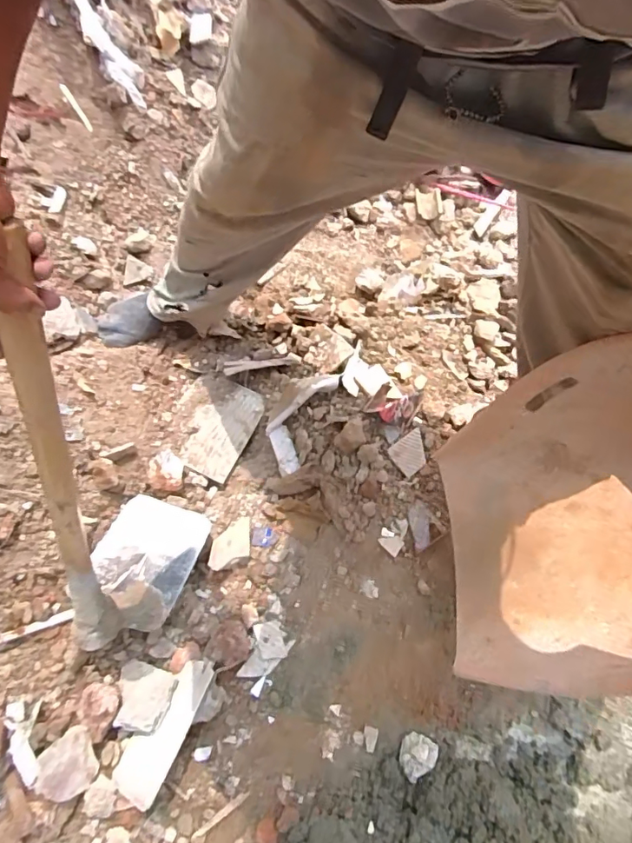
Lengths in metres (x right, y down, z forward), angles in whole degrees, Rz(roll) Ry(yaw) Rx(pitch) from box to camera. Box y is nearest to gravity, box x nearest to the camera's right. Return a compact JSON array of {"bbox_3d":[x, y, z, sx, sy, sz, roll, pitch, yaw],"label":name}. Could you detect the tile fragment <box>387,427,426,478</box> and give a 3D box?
[{"bbox_3d":[0.181,0.059,0.959,0.080,0.004,0.067,-38,96,-23],"label":"tile fragment"}]

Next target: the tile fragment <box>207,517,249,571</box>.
[{"bbox_3d":[-0.157,0.219,0.919,0.070,0.008,0.091,0,57,-7],"label":"tile fragment"}]

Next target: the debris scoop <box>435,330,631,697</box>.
[{"bbox_3d":[0.340,0.093,0.652,0.417,0.170,0.457,-31,34,31],"label":"debris scoop"}]

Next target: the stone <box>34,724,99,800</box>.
[{"bbox_3d":[-0.345,0.480,0.700,0.019,0.078,0.076,-21,92,24],"label":"stone"}]

